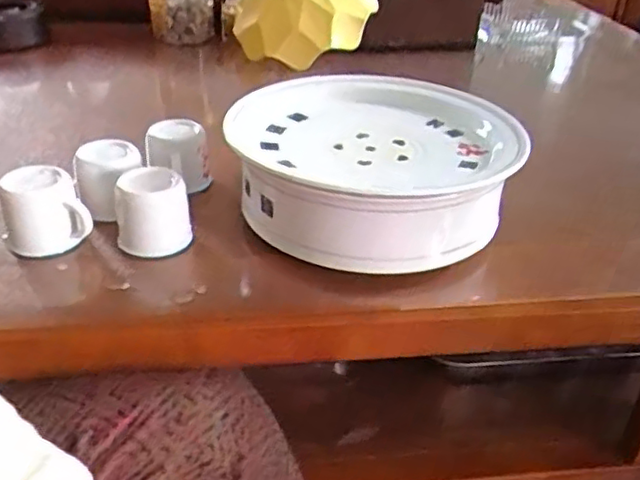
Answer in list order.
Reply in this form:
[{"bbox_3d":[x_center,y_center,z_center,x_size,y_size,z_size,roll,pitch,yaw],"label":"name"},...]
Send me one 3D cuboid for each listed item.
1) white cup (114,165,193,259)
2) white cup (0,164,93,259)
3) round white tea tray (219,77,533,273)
[{"bbox_3d":[-0.124,-0.020,0.481,0.052,0.051,0.047,-6,33,-12],"label":"white cup"},{"bbox_3d":[-0.204,-0.021,0.476,0.056,0.052,0.054,1,32,-1],"label":"white cup"},{"bbox_3d":[0.043,-0.065,0.530,0.214,0.067,0.230,1,32,-1],"label":"round white tea tray"}]

